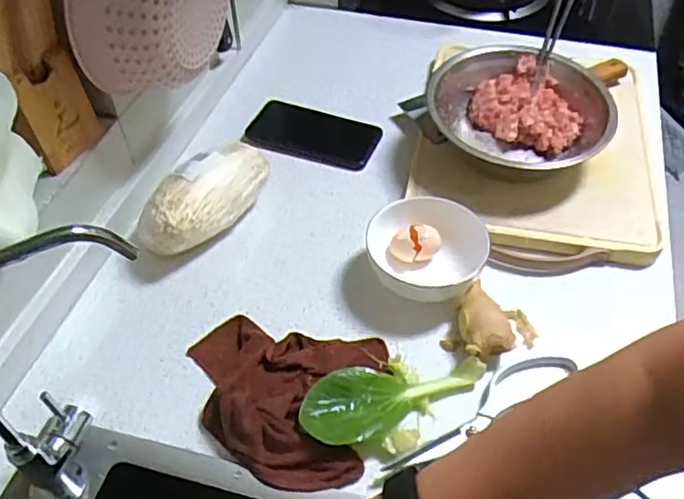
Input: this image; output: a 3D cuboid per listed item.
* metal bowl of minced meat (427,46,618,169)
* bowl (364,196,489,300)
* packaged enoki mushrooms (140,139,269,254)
[{"bbox_3d":[0.205,-0.149,0.737,0.203,0.082,0.194,-1,48,2],"label":"metal bowl of minced meat"},{"bbox_3d":[0.091,0.008,0.638,0.118,0.058,0.108,-1,48,2],"label":"bowl"},{"bbox_3d":[-0.144,-0.056,0.687,0.070,0.074,0.158,30,56,25],"label":"packaged enoki mushrooms"}]

